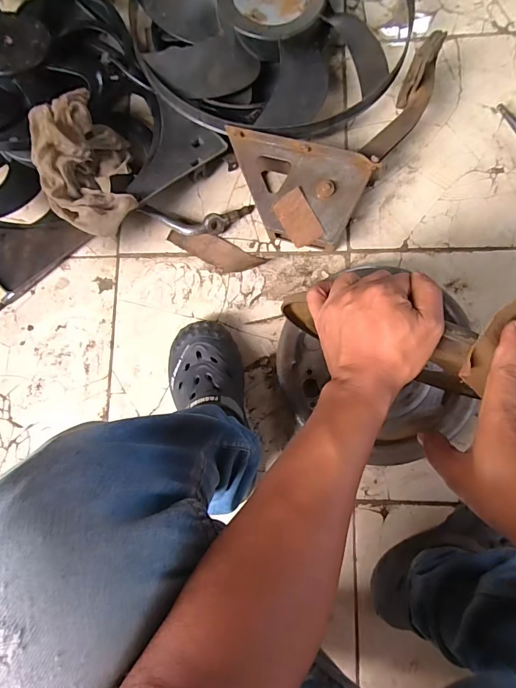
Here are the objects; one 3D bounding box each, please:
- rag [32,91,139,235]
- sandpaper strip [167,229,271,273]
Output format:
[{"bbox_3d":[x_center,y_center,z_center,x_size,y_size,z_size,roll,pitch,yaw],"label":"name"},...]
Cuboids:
[{"bbox_3d":[-0.278,-0.280,0.629,0.129,0.105,0.239,-16,81,2],"label":"rag"},{"bbox_3d":[-0.074,-0.162,0.688,0.167,0.015,0.049,24,87,6],"label":"sandpaper strip"}]

